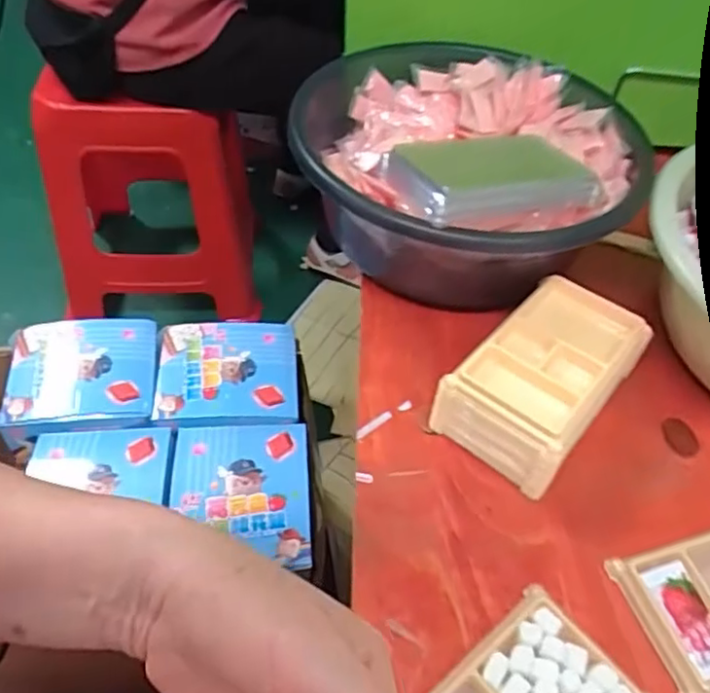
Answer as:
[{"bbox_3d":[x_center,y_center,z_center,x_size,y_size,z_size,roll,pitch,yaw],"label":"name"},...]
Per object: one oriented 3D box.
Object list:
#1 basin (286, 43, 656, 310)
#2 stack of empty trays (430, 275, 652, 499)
[{"bbox_3d":[0.088,-0.137,0.513,0.239,0.112,0.253,2,49,-2],"label":"basin"},{"bbox_3d":[0.127,0.020,0.421,0.085,0.056,0.141,35,56,24],"label":"stack of empty trays"}]

